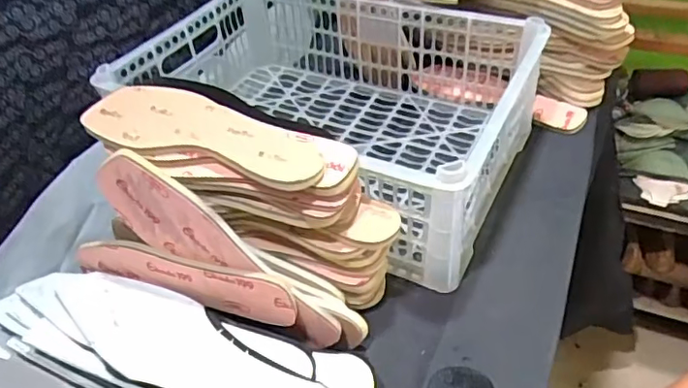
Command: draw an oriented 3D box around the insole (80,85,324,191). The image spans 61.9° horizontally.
[{"bbox_3d":[-0.123,-0.055,0.505,0.228,0.013,0.076,13,44,20],"label":"insole"}]

